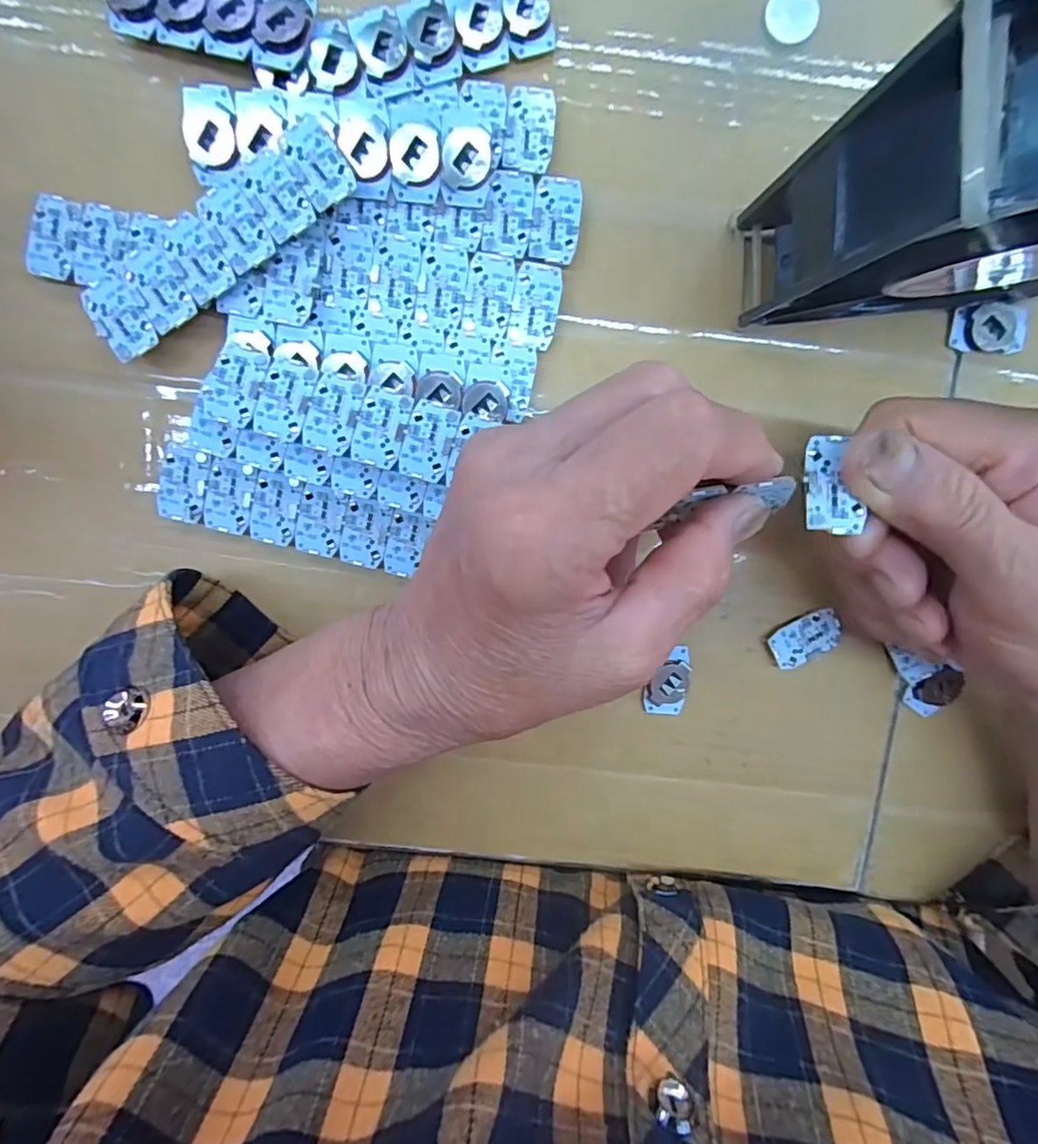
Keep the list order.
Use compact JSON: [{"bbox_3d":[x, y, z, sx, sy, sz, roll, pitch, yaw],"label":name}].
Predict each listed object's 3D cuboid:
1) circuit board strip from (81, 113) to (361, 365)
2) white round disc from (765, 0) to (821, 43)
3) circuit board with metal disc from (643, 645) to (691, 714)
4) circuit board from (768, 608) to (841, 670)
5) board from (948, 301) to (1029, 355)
[{"bbox_3d":[-0.109,-0.119,0.203,0.106,0.009,0.031,-34,98,3],"label":"circuit board strip"},{"bbox_3d":[0.100,-0.204,0.207,0.019,0.005,0.017,38,95,-6],"label":"white round disc"},{"bbox_3d":[0.063,0.047,0.239,0.018,0.005,0.029,3,98,-2],"label":"circuit board with metal disc"},{"bbox_3d":[0.120,0.028,0.238,0.029,0.005,0.017,-29,98,2],"label":"circuit board"},{"bbox_3d":[0.187,-0.096,0.224,0.028,0.006,0.018,-1,98,-2],"label":"board"}]

